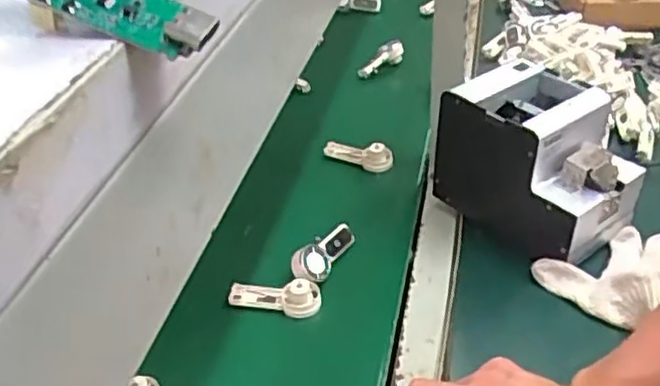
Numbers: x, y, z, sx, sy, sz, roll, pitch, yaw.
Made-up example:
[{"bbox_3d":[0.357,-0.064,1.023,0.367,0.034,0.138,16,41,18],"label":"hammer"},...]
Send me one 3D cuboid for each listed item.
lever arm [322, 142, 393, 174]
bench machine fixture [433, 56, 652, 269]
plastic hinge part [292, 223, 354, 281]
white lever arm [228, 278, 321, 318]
[{"bbox_3d":[0.036,-0.052,0.889,0.093,0.038,0.023,18,42,26],"label":"lever arm"},{"bbox_3d":[0.221,-0.031,0.729,0.129,0.148,0.178,-27,42,-27],"label":"bench machine fixture"},{"bbox_3d":[-0.002,0.058,0.721,0.034,0.020,0.089,25,45,33],"label":"plastic hinge part"},{"bbox_3d":[-0.057,0.103,0.683,0.093,0.026,0.035,-2,37,2],"label":"white lever arm"}]

